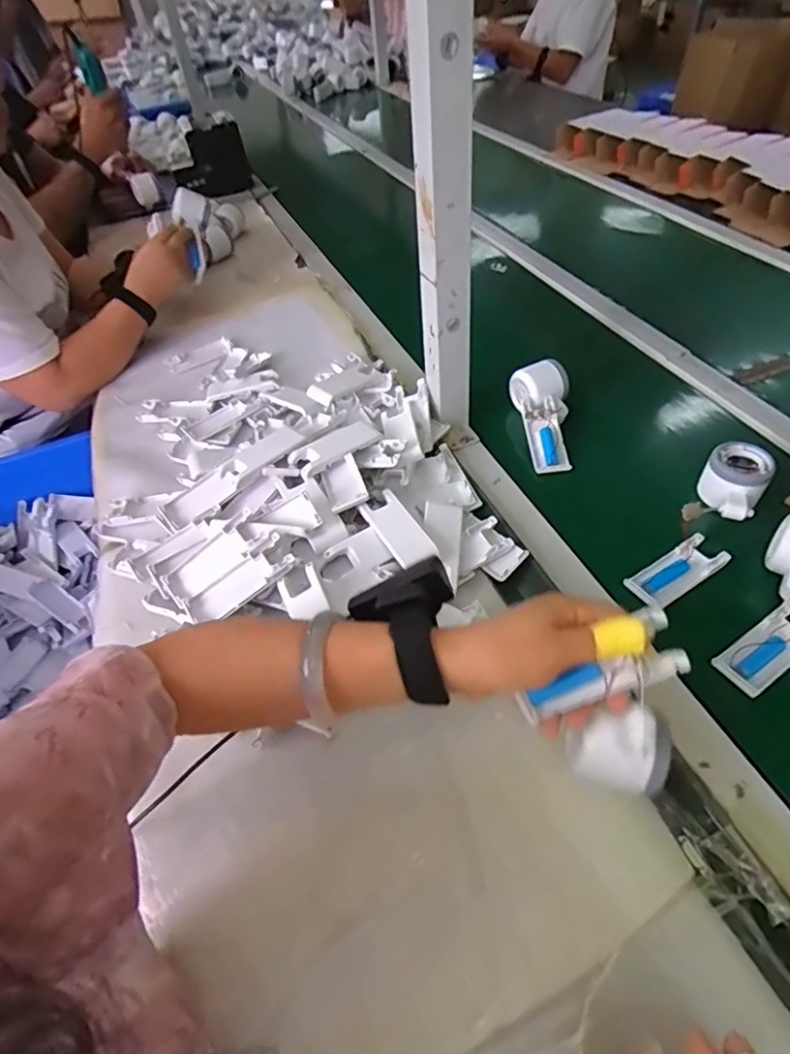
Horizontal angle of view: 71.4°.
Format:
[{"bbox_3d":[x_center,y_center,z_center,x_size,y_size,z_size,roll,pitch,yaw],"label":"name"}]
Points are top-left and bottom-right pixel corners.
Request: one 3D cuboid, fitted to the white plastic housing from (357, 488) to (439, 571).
[{"bbox_3d":[0.002,0.002,0.537,0.037,0.017,0.085,-28,52,-17],"label":"white plastic housing"}]

